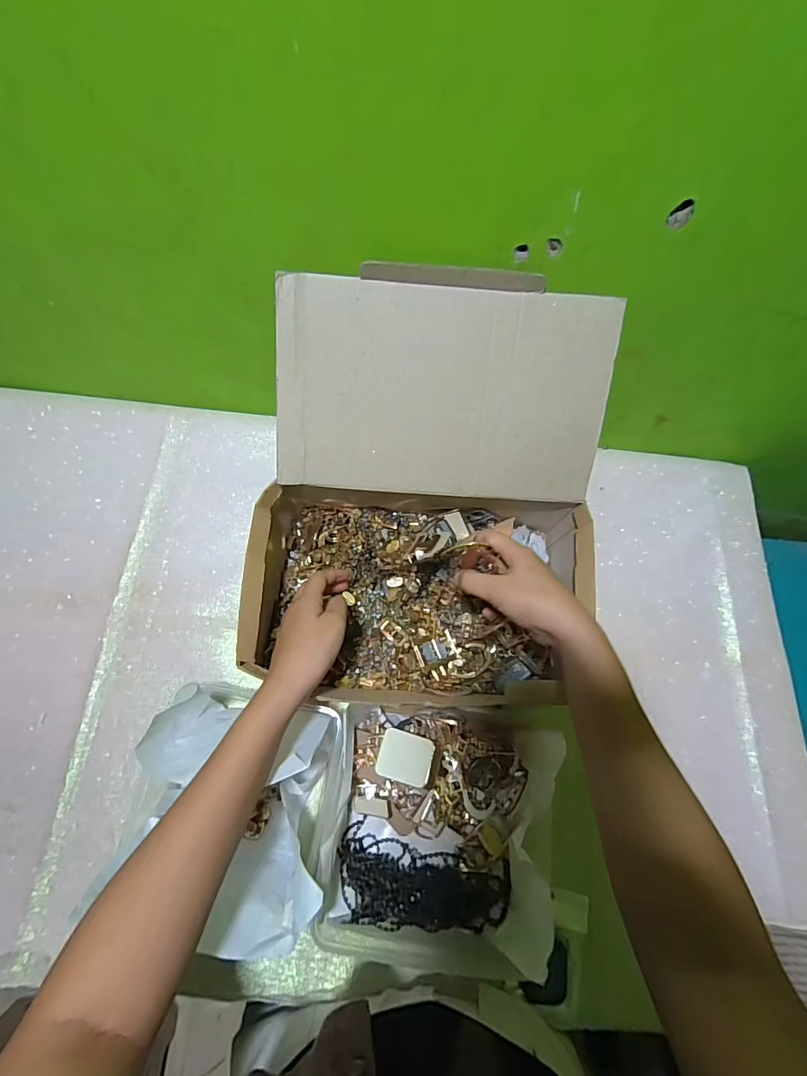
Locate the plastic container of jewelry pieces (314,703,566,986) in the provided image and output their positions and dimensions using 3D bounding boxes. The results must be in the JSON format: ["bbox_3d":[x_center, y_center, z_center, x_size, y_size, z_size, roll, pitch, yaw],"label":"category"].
[{"bbox_3d":[0.031,0.263,0.424,0.199,0.084,0.193,10,70,-1],"label":"plastic container of jewelry pieces"}]

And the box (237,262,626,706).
[{"bbox_3d":[0.025,-0.031,0.443,0.325,0.211,0.337,6,71,0],"label":"box"}]

